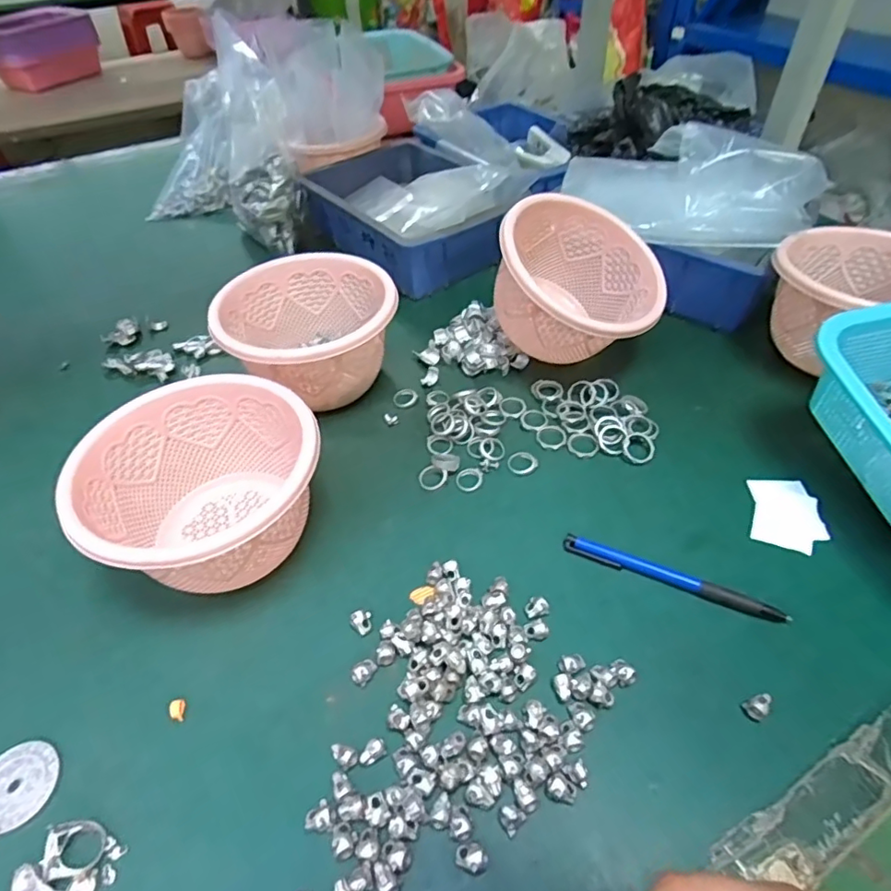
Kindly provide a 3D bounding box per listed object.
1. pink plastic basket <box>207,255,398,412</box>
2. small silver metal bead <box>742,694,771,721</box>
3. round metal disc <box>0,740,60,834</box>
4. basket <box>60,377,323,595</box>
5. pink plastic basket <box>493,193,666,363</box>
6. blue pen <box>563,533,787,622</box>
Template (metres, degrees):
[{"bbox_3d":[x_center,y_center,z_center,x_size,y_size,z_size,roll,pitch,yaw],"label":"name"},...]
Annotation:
[{"bbox_3d":[-0.119,-0.093,0.490,0.139,0.086,0.135,-1,47,1],"label":"pink plastic basket"},{"bbox_3d":[0.172,0.144,0.306,0.013,0.014,0.011,-25,51,-21],"label":"small silver metal bead"},{"bbox_3d":[-0.233,0.184,0.301,0.042,0.005,0.040,-1,47,1],"label":"round metal disc"},{"bbox_3d":[-0.159,0.034,0.375,0.139,0.087,0.144,32,55,28],"label":"basket"},{"bbox_3d":[0.108,-0.139,0.495,0.144,0.095,0.151,31,52,-1],"label":"pink plastic basket"},{"bbox_3d":[0.145,0.087,0.361,0.138,0.011,0.013,19,50,18],"label":"blue pen"}]

